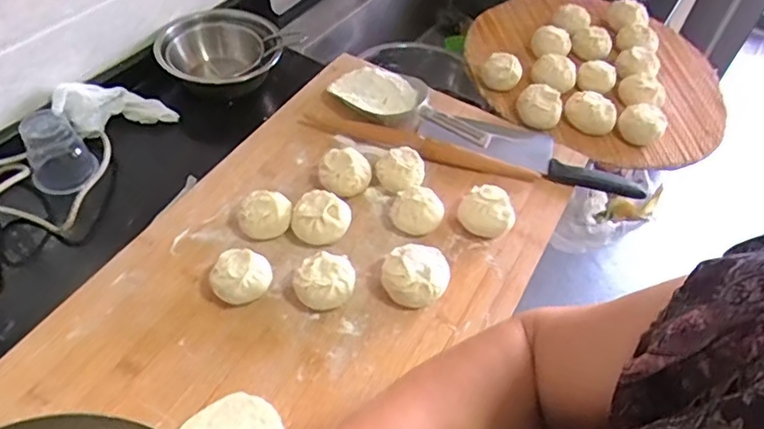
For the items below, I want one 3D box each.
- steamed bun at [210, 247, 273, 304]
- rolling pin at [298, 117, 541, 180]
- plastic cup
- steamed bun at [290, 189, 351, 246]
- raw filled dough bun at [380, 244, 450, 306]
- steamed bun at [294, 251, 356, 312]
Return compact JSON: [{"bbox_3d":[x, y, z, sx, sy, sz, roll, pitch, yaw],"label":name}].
[{"bbox_3d":[-0.145,0.067,0.598,0.059,0.044,0.048,2,50,-4],"label":"steamed bun"},{"bbox_3d":[0.046,-0.091,0.744,0.305,0.025,0.018,14,50,6],"label":"rolling pin"},{"bbox_3d":[-0.384,-0.075,0.684,0.069,0.080,0.060,-23,56,-23],"label":"plastic cup"},{"bbox_3d":[-0.068,0.006,0.651,0.062,0.044,0.051,15,50,6],"label":"steamed bun"},{"bbox_3d":[0.036,0.066,0.614,0.071,0.047,0.057,4,50,-3],"label":"raw filled dough bun"},{"bbox_3d":[-0.059,0.072,0.603,0.060,0.045,0.052,2,50,-4],"label":"steamed bun"}]

